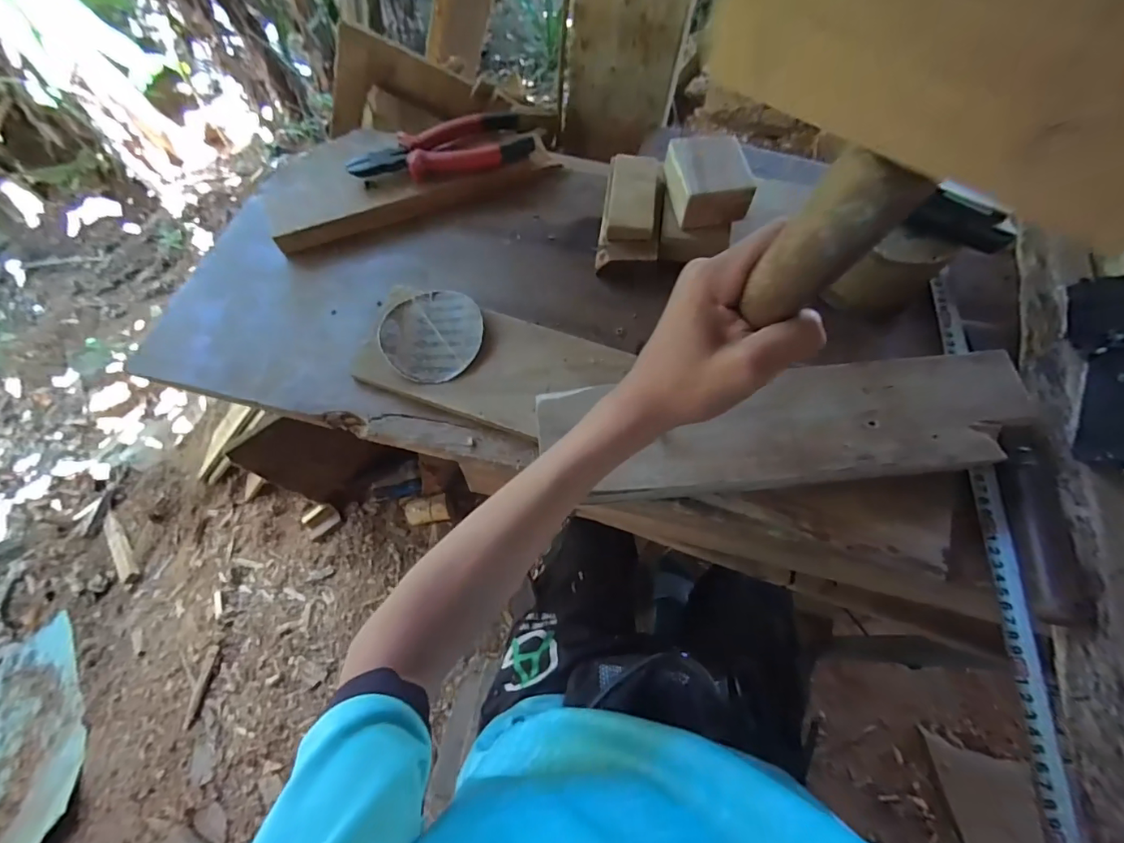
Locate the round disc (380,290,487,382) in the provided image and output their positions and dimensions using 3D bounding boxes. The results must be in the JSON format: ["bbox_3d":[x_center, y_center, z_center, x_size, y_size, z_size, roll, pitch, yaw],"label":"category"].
[{"bbox_3d":[-0.114,-0.077,0.425,0.086,0.007,0.089,0,69,1],"label":"round disc"}]

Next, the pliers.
[{"bbox_3d":[-0.126,-0.287,0.504,0.184,0.024,0.083,-19,69,-10],"label":"pliers"}]

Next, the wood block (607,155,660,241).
[{"bbox_3d":[0.070,-0.218,0.466,0.048,0.014,0.099,6,67,0],"label":"wood block"}]

